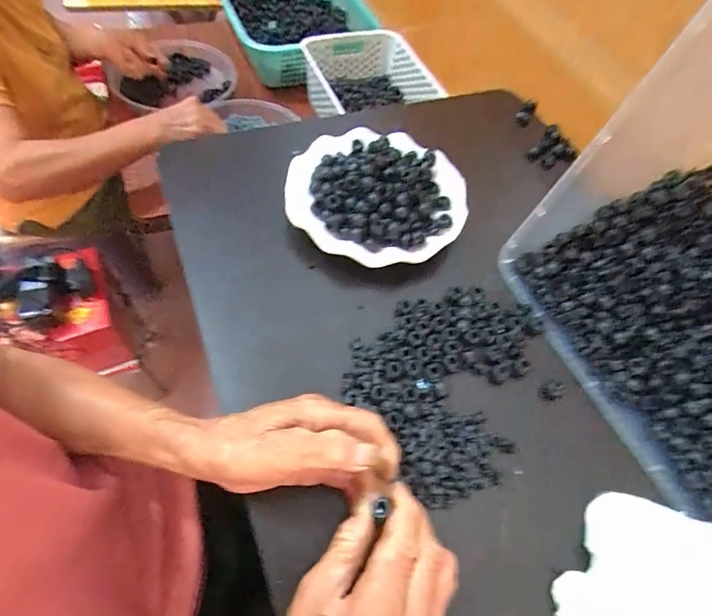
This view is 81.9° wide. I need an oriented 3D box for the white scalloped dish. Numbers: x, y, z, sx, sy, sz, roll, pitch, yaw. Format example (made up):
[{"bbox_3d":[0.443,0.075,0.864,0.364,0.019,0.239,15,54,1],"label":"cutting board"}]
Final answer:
[{"bbox_3d":[0.022,-0.124,0.420,0.180,0.042,0.166,1,58,-2],"label":"white scalloped dish"}]

